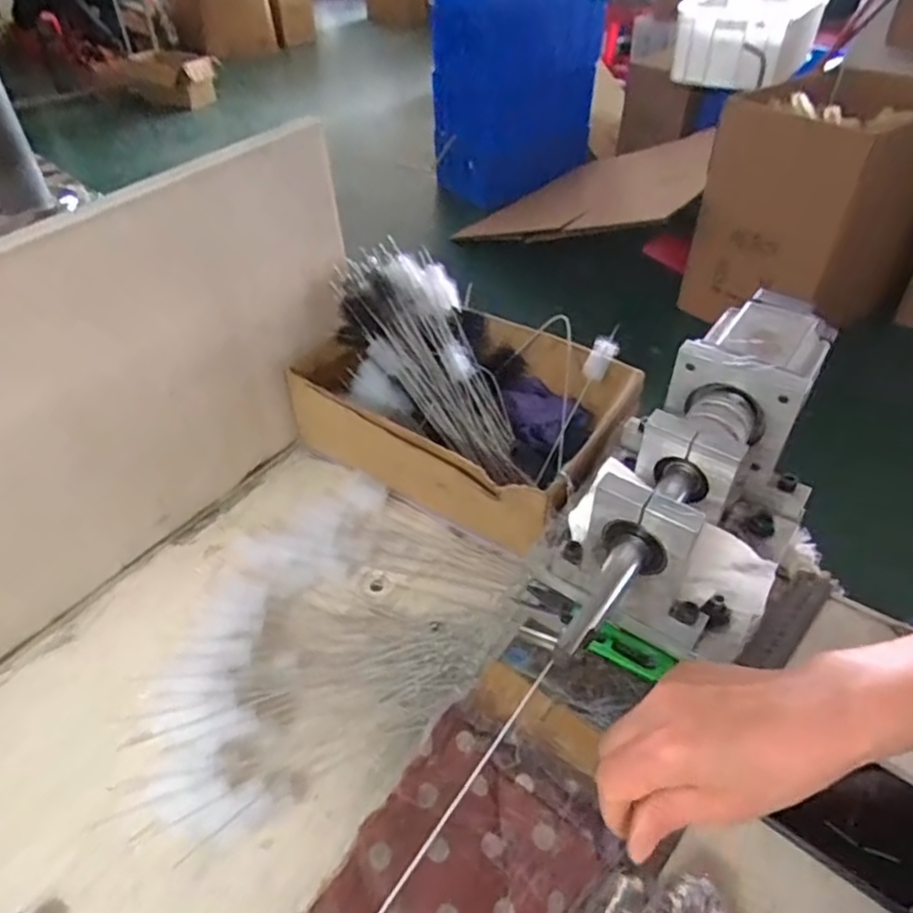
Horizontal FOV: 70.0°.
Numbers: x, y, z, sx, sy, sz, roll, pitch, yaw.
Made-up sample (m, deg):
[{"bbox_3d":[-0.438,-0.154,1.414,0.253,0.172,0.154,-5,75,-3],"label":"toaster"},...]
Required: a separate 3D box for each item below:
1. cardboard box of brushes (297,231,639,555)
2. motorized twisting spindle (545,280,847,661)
[{"bbox_3d":[0.000,-0.058,0.605,0.281,0.149,0.198,21,47,22],"label":"cardboard box of brushes"},{"bbox_3d":[0.174,0.005,0.459,0.140,0.120,0.262,20,47,21],"label":"motorized twisting spindle"}]

